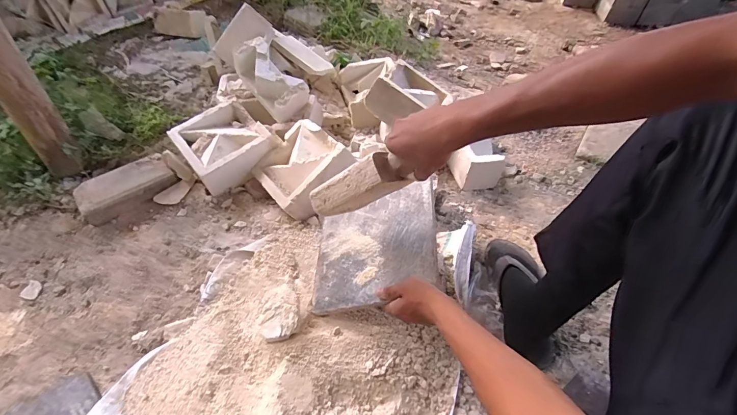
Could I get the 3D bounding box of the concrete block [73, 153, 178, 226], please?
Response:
[{"bbox_3d":[-0.595,-0.047,0.909,0.210,0.063,0.111,-31,57,-25],"label":"concrete block"}]

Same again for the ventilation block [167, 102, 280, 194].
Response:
[{"bbox_3d":[-0.376,-0.163,0.964,0.201,0.092,0.215,-32,58,-26],"label":"ventilation block"}]

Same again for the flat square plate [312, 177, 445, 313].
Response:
[{"bbox_3d":[0.008,0.071,0.683,0.245,0.006,0.221,-18,49,23],"label":"flat square plate"}]

